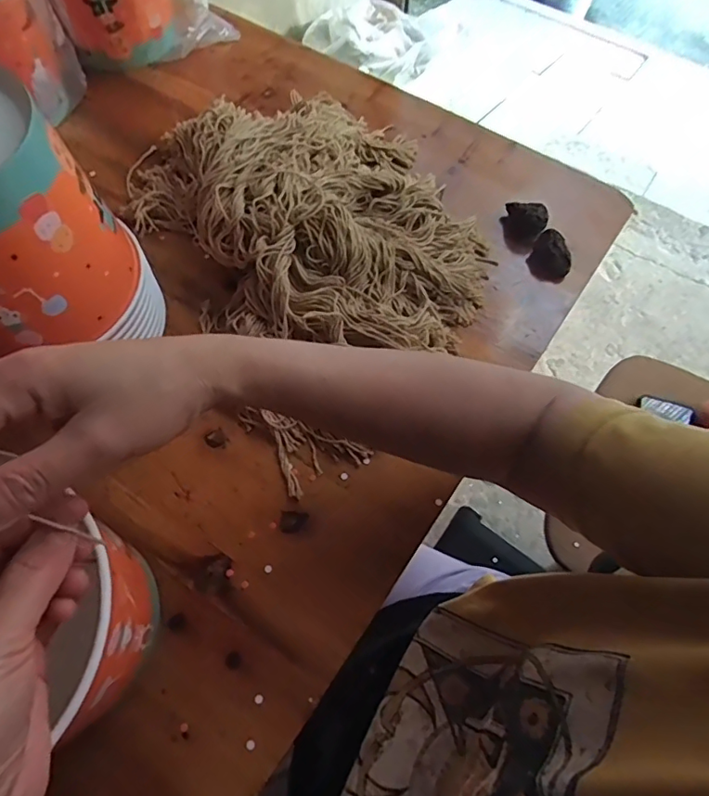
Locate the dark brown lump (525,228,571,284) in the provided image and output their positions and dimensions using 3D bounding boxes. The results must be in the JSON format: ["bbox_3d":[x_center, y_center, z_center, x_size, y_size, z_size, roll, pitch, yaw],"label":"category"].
[{"bbox_3d":[0.188,-0.135,0.499,0.039,0.032,0.034,29,66,11],"label":"dark brown lump"}]

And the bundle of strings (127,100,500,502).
[{"bbox_3d":[-0.027,-0.154,0.477,0.276,0.069,0.372,-28,69,-15],"label":"bundle of strings"}]

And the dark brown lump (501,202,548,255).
[{"bbox_3d":[0.166,-0.172,0.520,0.043,0.039,0.041,1,64,-2],"label":"dark brown lump"}]

